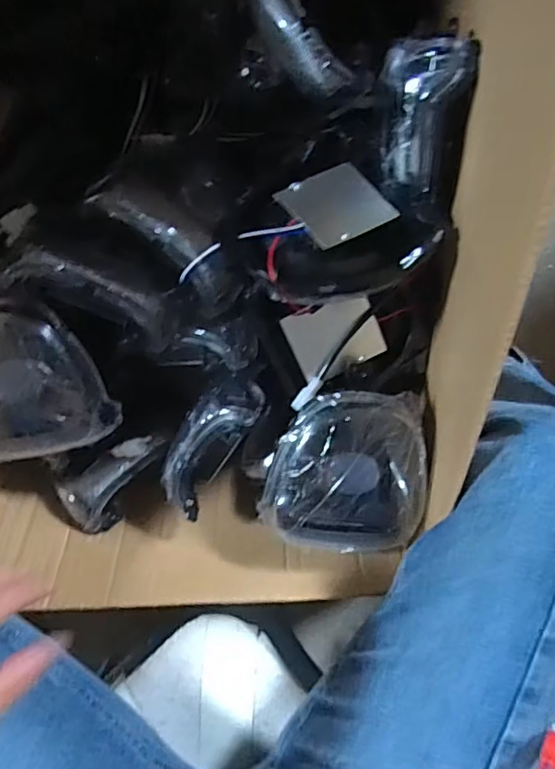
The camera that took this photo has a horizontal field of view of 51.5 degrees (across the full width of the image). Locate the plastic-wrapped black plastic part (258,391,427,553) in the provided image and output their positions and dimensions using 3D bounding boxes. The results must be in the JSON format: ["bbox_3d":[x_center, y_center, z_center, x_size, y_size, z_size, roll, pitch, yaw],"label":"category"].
[{"bbox_3d":[0.053,0.068,0.445,0.123,0.045,0.119,0,82,2],"label":"plastic-wrapped black plastic part"}]

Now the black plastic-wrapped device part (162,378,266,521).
[{"bbox_3d":[-0.059,0.051,0.472,0.053,0.040,0.129,34,110,7],"label":"black plastic-wrapped device part"}]

